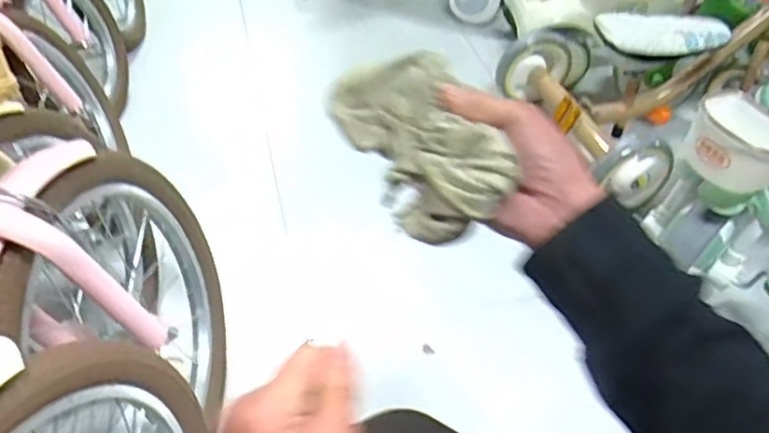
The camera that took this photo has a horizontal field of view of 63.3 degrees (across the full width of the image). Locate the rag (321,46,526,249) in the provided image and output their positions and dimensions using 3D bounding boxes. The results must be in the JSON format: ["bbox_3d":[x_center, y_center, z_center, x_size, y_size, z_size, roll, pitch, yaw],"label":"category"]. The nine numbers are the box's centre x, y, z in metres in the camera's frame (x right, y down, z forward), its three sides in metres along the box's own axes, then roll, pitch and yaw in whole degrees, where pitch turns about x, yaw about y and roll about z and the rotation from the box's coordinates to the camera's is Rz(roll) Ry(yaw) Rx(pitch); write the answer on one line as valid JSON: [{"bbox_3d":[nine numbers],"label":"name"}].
[{"bbox_3d":[0.022,-0.045,0.391,0.070,0.069,0.126,-15,48,-19],"label":"rag"}]

